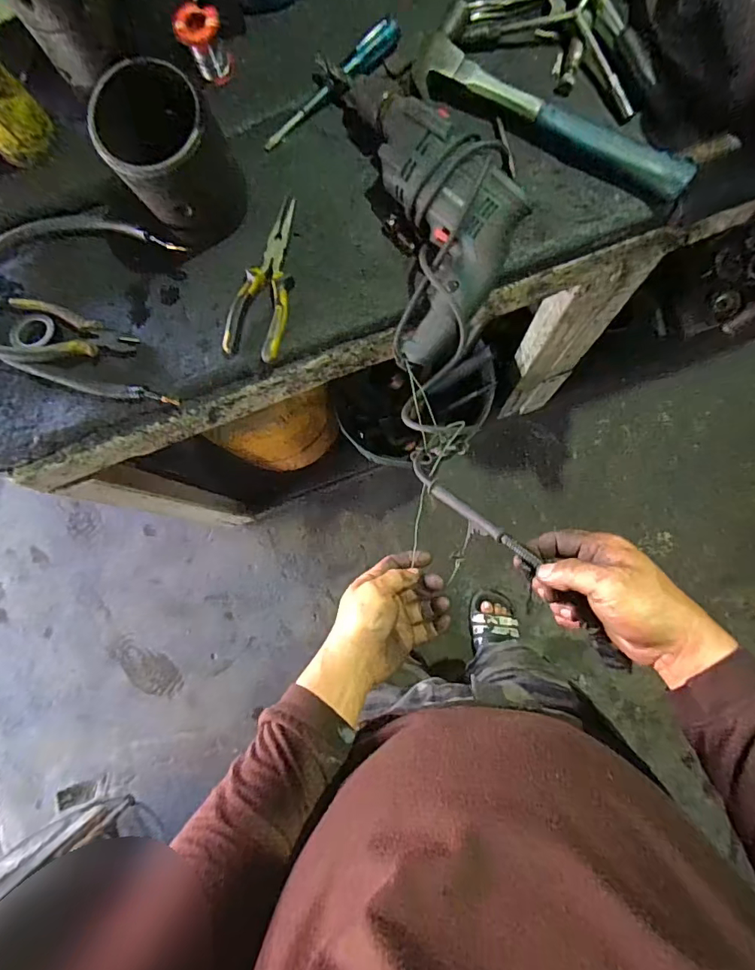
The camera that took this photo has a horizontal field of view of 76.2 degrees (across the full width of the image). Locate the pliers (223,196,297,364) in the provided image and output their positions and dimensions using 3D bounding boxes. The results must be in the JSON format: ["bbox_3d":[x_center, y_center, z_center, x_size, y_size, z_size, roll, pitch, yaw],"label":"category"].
[{"bbox_3d":[-0.124,-0.240,0.555,0.063,0.017,0.194,13,84,6],"label":"pliers"}]

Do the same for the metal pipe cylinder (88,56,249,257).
[{"bbox_3d":[-0.214,-0.345,0.506,0.115,0.136,0.117,0,83,4],"label":"metal pipe cylinder"}]

